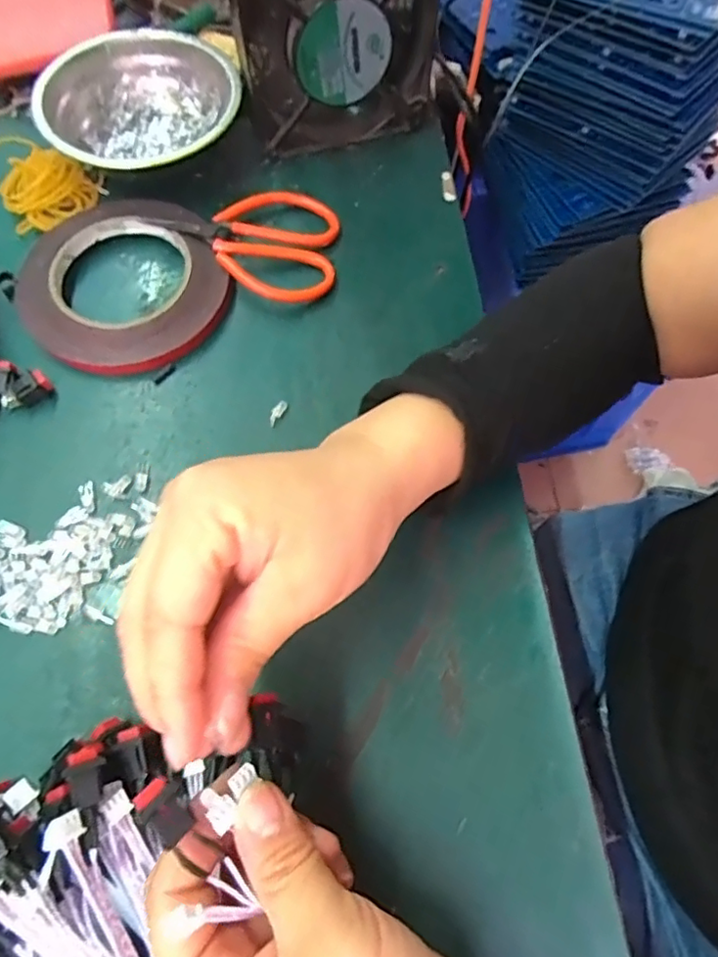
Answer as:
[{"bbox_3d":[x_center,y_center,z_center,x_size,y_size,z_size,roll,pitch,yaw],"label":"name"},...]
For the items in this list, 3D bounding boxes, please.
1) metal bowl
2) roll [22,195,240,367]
[{"bbox_3d":[-0.147,-0.249,0.390,0.127,0.034,0.127,1,66,-2],"label":"metal bowl"},{"bbox_3d":[-0.143,-0.124,0.350,0.117,0.014,0.131,-19,68,-10],"label":"roll"}]

